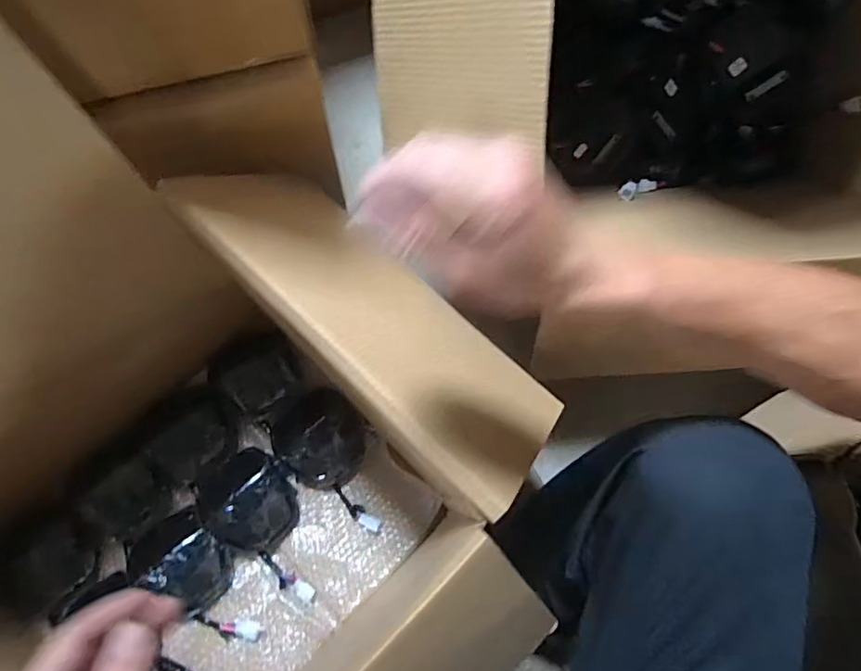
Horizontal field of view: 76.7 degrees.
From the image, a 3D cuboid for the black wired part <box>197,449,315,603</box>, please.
[{"bbox_3d":[-0.236,0.269,0.757,0.119,0.067,0.222,-28,77,-9],"label":"black wired part"}]

